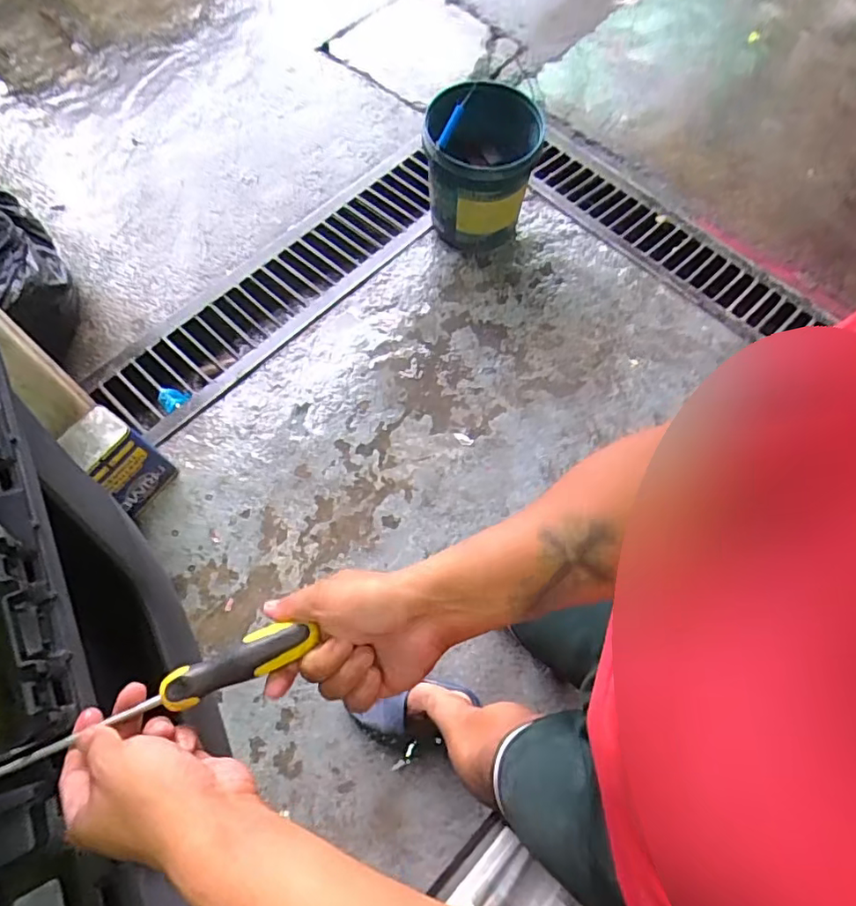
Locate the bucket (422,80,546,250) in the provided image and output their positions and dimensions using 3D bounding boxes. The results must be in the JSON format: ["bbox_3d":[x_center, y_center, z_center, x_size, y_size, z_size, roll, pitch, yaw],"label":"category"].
[{"bbox_3d":[0.144,-0.790,1.550,0.287,0.375,0.301,0,67,1],"label":"bucket"}]

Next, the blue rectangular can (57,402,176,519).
[{"bbox_3d":[-0.698,0.019,1.261,0.115,0.245,0.140,30,71,12],"label":"blue rectangular can"}]

